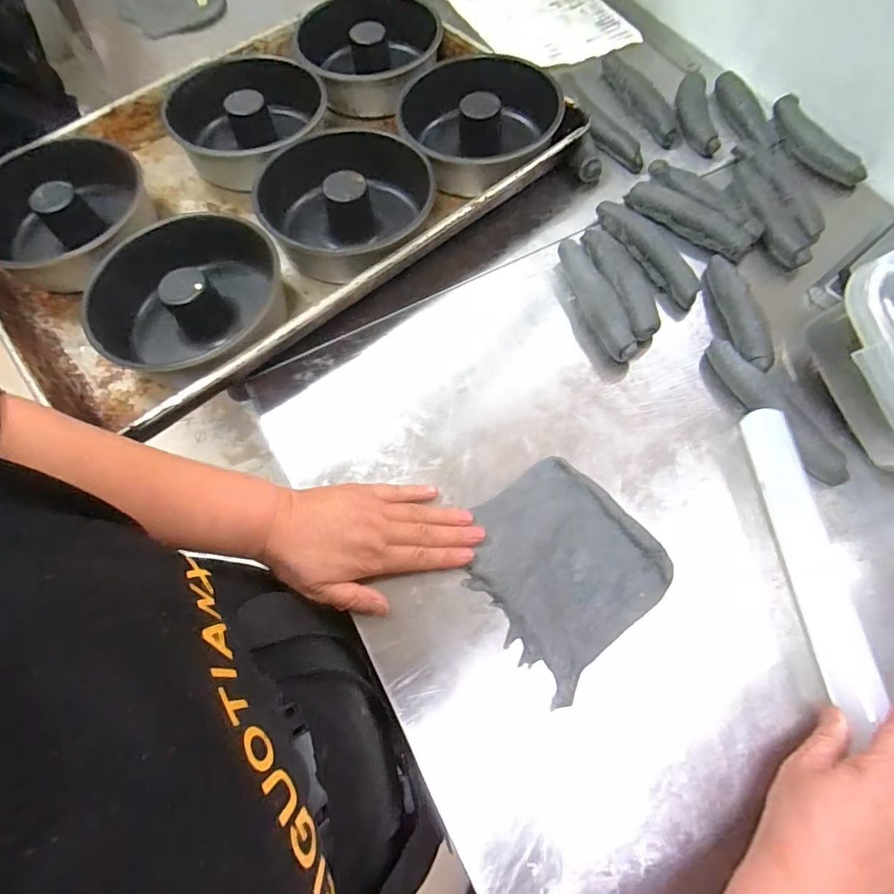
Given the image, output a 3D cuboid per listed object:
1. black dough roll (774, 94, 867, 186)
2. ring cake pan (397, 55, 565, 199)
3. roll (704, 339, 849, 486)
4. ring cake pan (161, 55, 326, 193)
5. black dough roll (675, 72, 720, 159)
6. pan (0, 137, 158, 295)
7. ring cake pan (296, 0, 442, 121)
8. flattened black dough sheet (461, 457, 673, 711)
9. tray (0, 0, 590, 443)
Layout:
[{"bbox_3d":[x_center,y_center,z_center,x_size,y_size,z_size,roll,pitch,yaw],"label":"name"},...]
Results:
[{"bbox_3d":[0.416,-0.346,0.569,0.035,0.036,0.135,-26,69,-9],"label":"black dough roll"},{"bbox_3d":[0.041,-0.345,0.550,0.167,0.067,0.184,-6,67,-1],"label":"ring cake pan"},{"bbox_3d":[0.284,-0.035,0.428,0.035,0.026,0.151,-28,69,-10],"label":"roll"},{"bbox_3d":[-0.222,-0.368,0.570,0.169,0.056,0.172,-14,67,-4],"label":"ring cake pan"},{"bbox_3d":[0.298,-0.395,0.595,0.030,0.024,0.128,0,67,1],"label":"black dough roll"},{"bbox_3d":[-0.400,-0.238,0.518,0.182,0.052,0.178,-32,70,-11],"label":"pan"},{"bbox_3d":[-0.093,-0.483,0.614,0.165,0.056,0.176,-14,67,-5],"label":"ring cake pan"},{"bbox_3d":[0.089,0.091,0.394,0.134,0.006,0.140,-37,71,-13],"label":"flattened black dough sheet"},{"bbox_3d":[-0.184,-0.298,0.537,0.606,0.059,0.399,-39,71,-14],"label":"tray"}]

